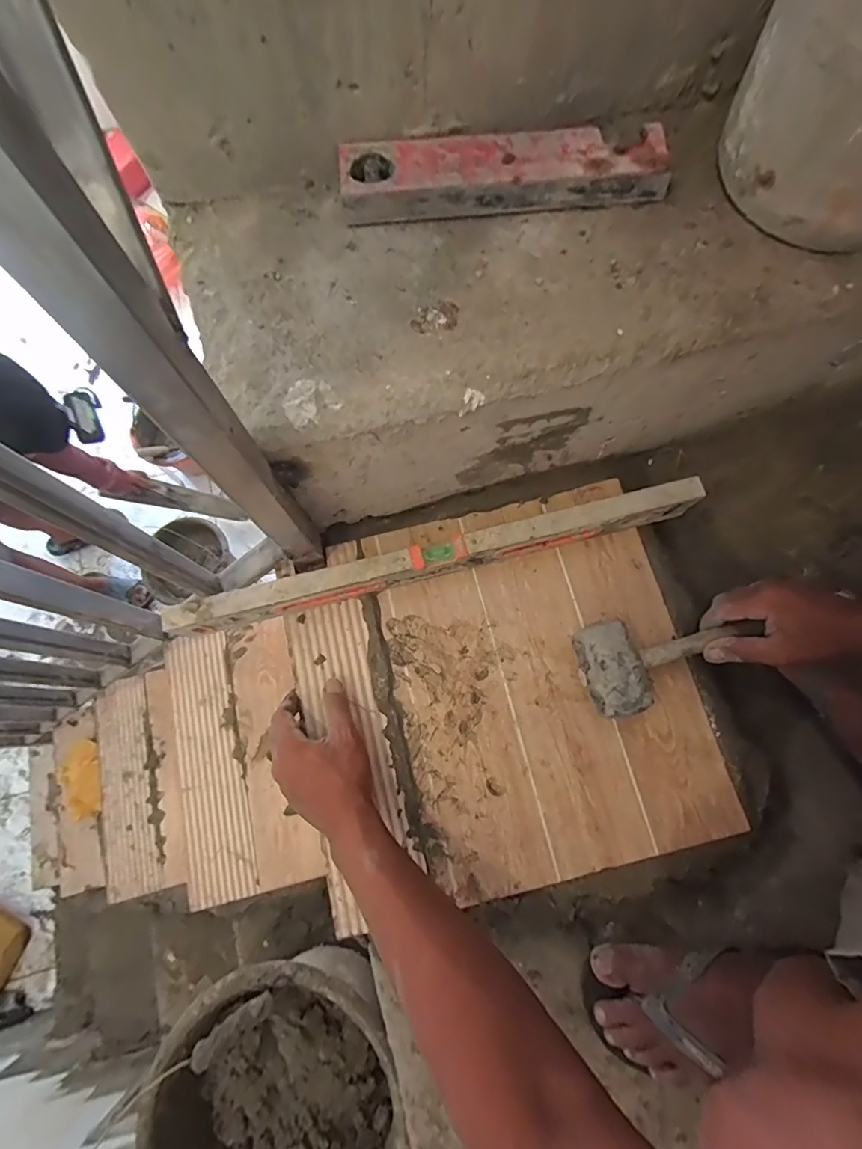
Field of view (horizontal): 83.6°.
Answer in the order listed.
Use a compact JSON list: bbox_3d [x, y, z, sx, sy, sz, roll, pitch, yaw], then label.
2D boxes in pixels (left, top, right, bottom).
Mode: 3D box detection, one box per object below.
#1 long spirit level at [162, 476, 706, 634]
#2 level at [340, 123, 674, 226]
[{"bbox_3d":[0.009,-0.016,0.527,0.561,0.058,0.035,-15,75,-3],"label":"long spirit level"},{"bbox_3d":[0.062,-0.351,0.420,0.275,0.029,0.064,-3,74,1],"label":"level"}]

